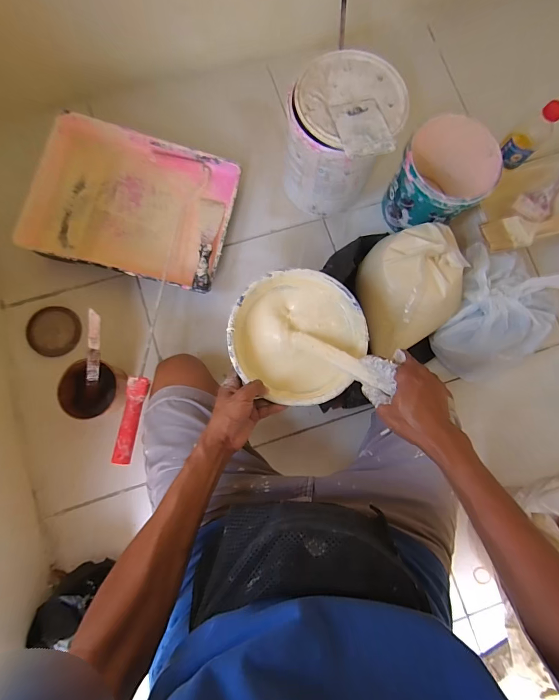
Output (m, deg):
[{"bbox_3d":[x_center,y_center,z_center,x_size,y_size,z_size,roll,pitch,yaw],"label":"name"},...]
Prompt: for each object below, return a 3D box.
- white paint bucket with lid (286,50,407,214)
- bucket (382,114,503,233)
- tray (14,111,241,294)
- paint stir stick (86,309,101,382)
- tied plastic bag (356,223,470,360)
[{"bbox_3d":[0.107,-0.378,0.635,0.170,0.214,0.182,0,82,-3],"label":"white paint bucket with lid"},{"bbox_3d":[0.292,-0.311,0.649,0.156,0.151,0.155,0,80,-3],"label":"bucket"},{"bbox_3d":[-0.281,-0.281,0.683,0.368,0.075,0.285,14,80,0],"label":"tray"},{"bbox_3d":[-0.314,-0.003,0.579,0.021,0.012,0.132,15,113,-1],"label":"paint stir stick"},{"bbox_3d":[0.243,-0.113,0.624,0.174,0.122,0.209,-10,81,-4],"label":"tied plastic bag"}]

